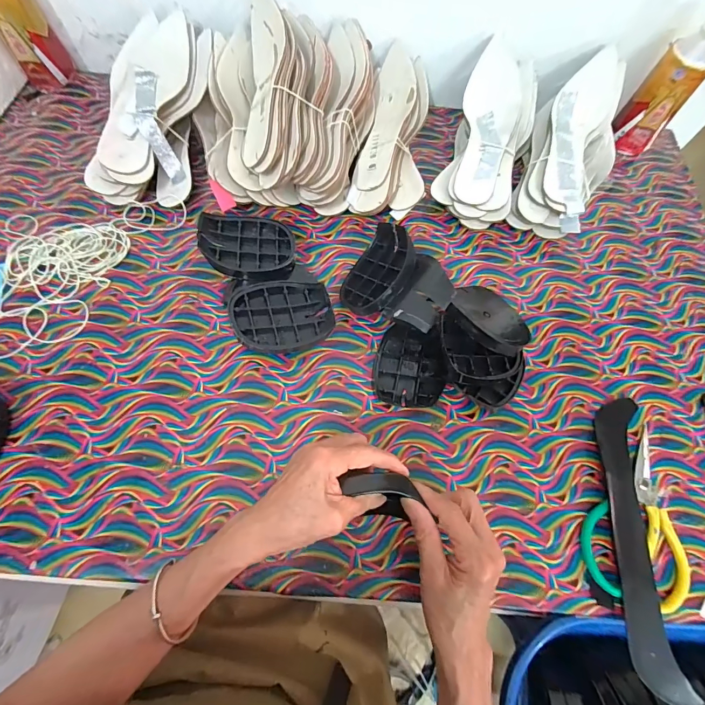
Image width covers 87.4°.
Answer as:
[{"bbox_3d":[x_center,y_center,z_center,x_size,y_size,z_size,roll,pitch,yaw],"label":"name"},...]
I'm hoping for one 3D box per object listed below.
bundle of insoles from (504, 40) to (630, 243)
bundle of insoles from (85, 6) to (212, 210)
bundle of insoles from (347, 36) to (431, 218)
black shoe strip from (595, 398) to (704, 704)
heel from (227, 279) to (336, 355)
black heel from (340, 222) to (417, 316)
[{"bbox_3d":[0.333,-0.308,0.551,0.129,0.060,0.293,26,80,8],"label":"bundle of insoles"},{"bbox_3d":[-0.283,-0.353,0.534,0.136,0.060,0.291,8,81,1],"label":"bundle of insoles"},{"bbox_3d":[0.066,-0.329,0.545,0.101,0.046,0.283,10,80,2],"label":"bundle of insoles"},{"bbox_3d":[0.301,0.186,0.390,0.055,0.019,0.285,7,67,0],"label":"black shoe strip"},{"bbox_3d":[-0.083,-0.043,0.449,0.112,0.042,0.086,-16,69,-9],"label":"heel"},{"bbox_3d":[0.034,-0.100,0.459,0.116,0.030,0.091,-53,44,-3],"label":"black heel"}]

